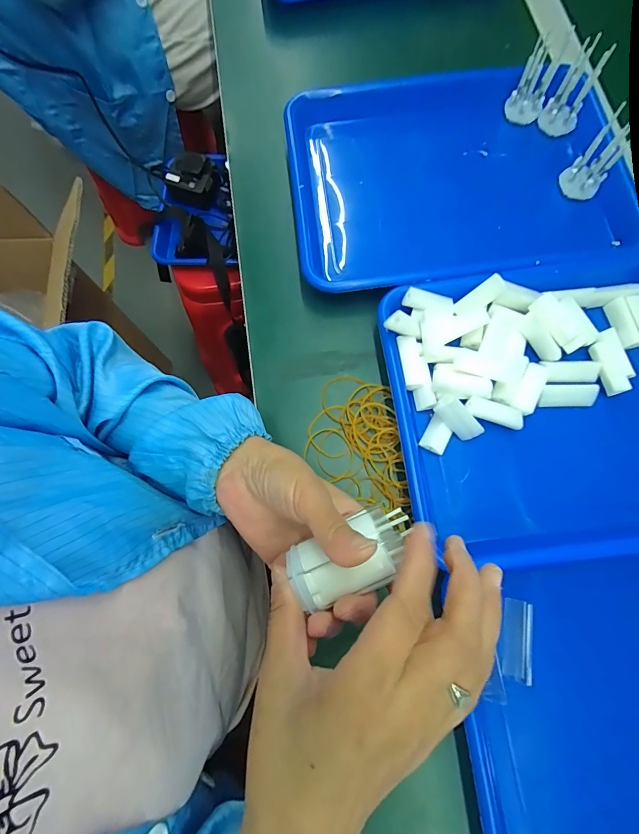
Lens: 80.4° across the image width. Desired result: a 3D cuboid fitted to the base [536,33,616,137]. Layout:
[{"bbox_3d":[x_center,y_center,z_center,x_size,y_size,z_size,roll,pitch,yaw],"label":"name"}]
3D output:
[{"bbox_3d":[0.264,-0.337,0.391,0.037,0.076,0.029,28,52,5],"label":"base"}]

